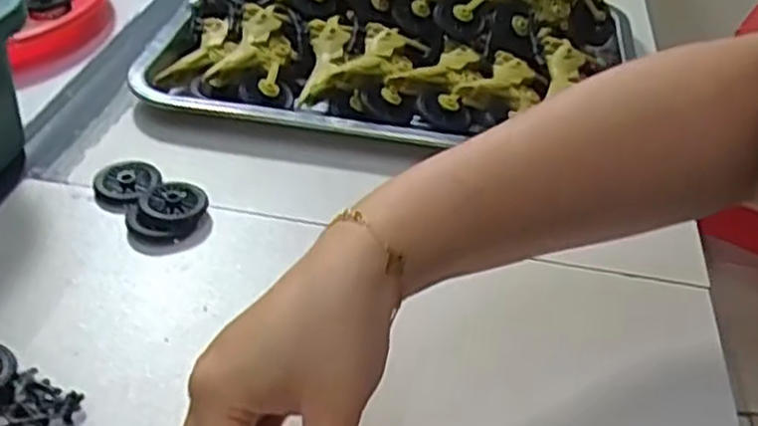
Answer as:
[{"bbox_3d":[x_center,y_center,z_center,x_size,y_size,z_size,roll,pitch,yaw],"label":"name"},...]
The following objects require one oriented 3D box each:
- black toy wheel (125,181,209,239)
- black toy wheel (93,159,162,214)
[{"bbox_3d":[-0.120,-0.001,0.442,0.040,0.012,0.044,4,38,-3],"label":"black toy wheel"},{"bbox_3d":[-0.151,-0.017,0.463,0.037,0.011,0.042,19,40,15],"label":"black toy wheel"}]

